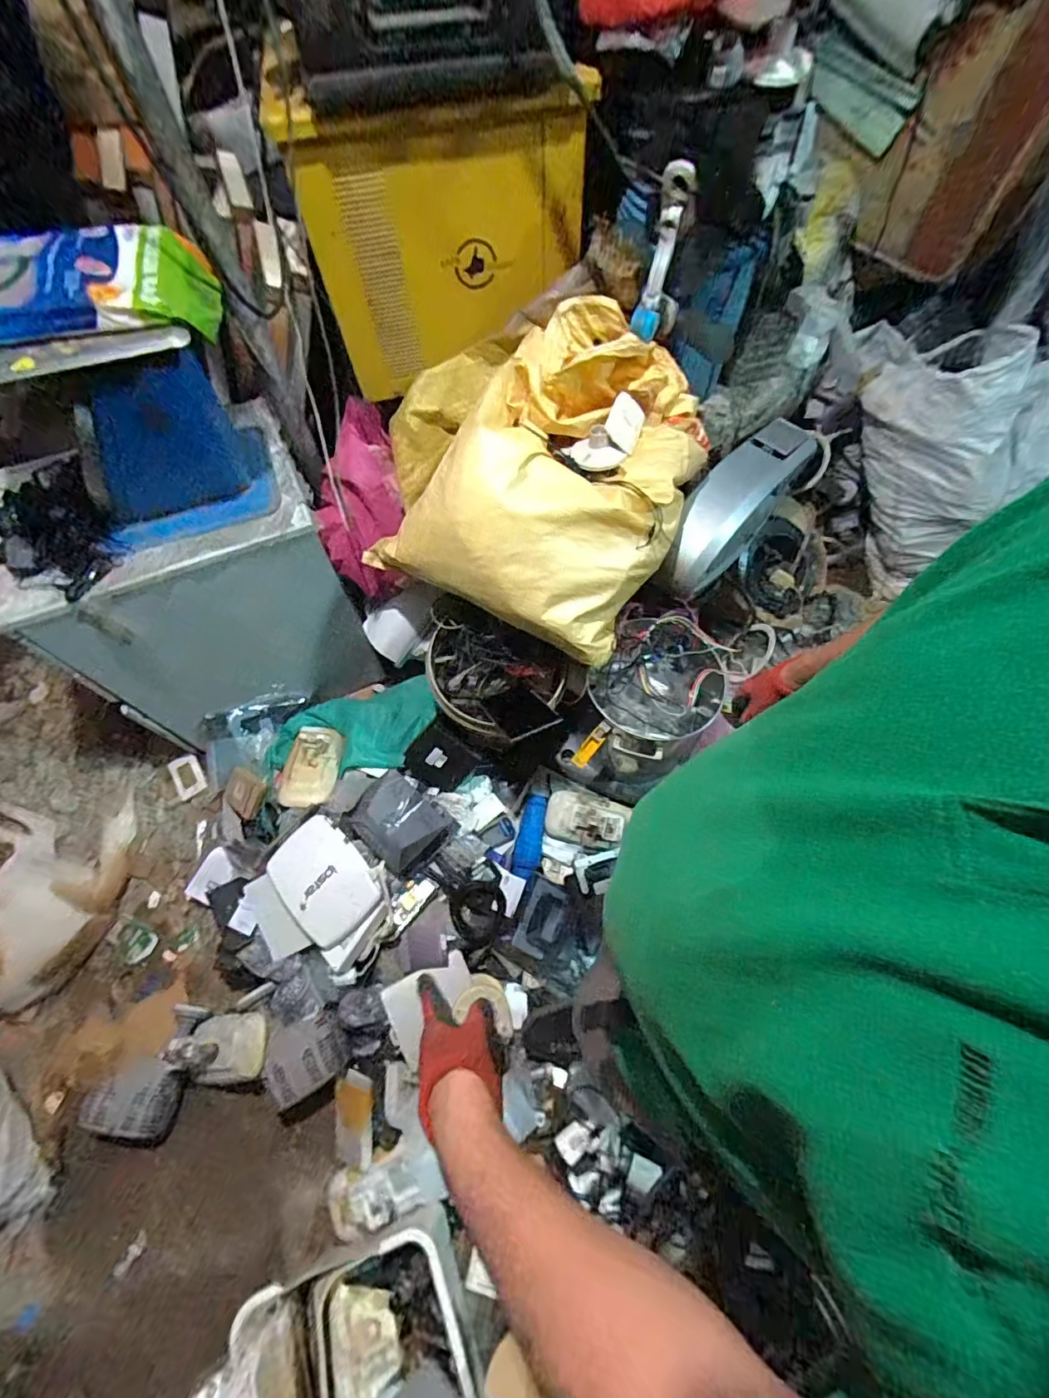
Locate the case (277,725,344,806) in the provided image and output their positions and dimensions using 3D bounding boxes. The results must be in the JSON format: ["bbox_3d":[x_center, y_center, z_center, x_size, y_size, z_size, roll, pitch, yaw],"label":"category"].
[{"bbox_3d":[-0.484,0.153,1.214,0.115,0.037,0.183,20,62,-34],"label":"case"}]

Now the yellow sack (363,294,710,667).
[{"bbox_3d":[0.011,-0.440,1.011,0.584,0.311,0.550,20,68,8],"label":"yellow sack"}]

